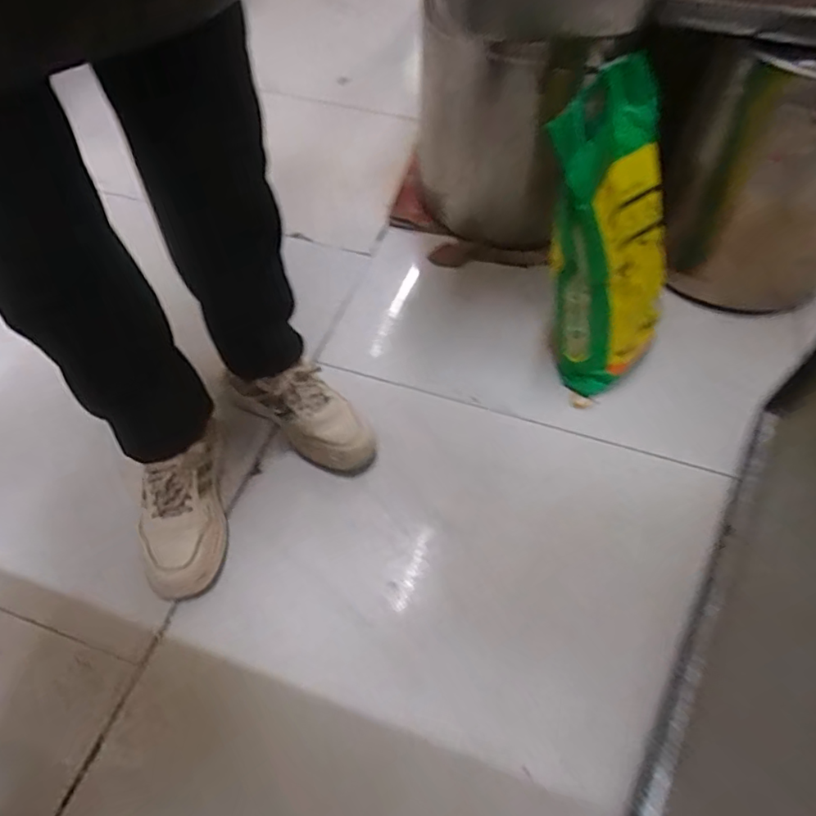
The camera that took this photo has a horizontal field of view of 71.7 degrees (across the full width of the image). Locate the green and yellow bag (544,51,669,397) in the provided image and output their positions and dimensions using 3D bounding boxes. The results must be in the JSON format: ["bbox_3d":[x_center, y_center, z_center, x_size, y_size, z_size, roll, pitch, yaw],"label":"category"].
[{"bbox_3d":[0.289,-0.229,0.826,0.223,0.474,0.120,-13,29,-11],"label":"green and yellow bag"}]

